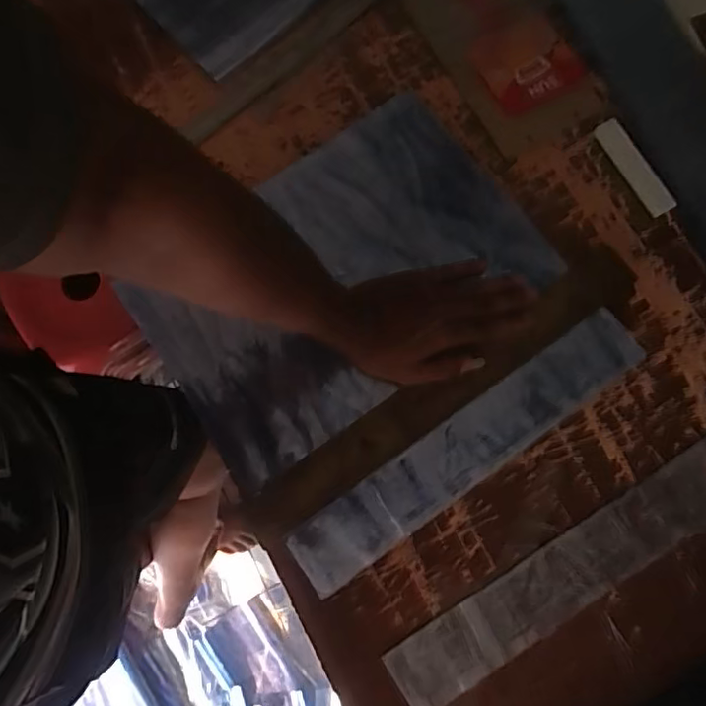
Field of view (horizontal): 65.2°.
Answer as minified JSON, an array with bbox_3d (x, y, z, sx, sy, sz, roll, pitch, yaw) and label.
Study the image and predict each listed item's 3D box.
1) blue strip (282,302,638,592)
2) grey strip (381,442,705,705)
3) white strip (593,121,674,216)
[{"bbox_3d":[0.110,0.087,0.520,0.376,0.009,0.062,-35,80,-6],"label":"blue strip"},{"bbox_3d":[0.203,0.196,0.499,0.374,0.008,0.062,-30,77,-5],"label":"grey strip"},{"bbox_3d":[0.298,-0.196,0.584,0.027,0.008,0.113,-30,79,-5],"label":"white strip"}]

